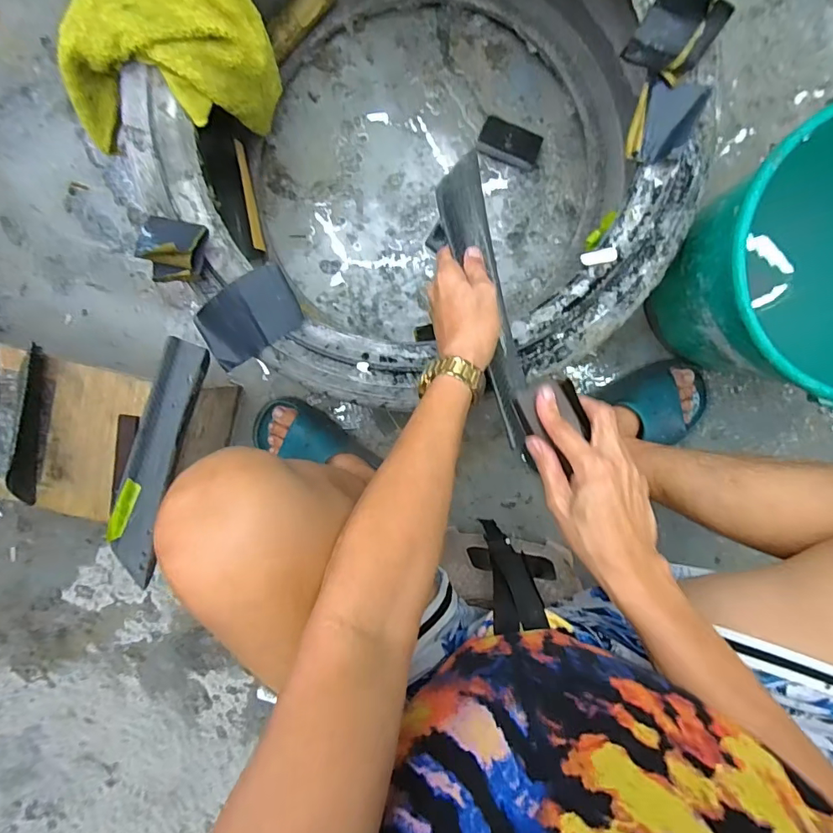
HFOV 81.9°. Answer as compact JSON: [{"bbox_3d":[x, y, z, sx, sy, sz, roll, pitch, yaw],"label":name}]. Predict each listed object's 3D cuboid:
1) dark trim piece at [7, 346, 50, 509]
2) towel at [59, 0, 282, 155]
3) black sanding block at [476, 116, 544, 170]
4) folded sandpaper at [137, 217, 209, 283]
[{"bbox_3d":[-0.443,0.011,0.550,0.012,0.027,0.182,11,94,31],"label":"dark trim piece"},{"bbox_3d":[-0.262,-0.378,0.503,0.198,0.142,0.143,4,96,1],"label":"towel"},{"bbox_3d":[0.130,-0.379,0.667,0.085,0.030,0.042,16,98,0],"label":"black sanding block"},{"bbox_3d":[-0.245,-0.165,0.475,0.074,0.035,0.062,10,97,1],"label":"folded sandpaper"}]

